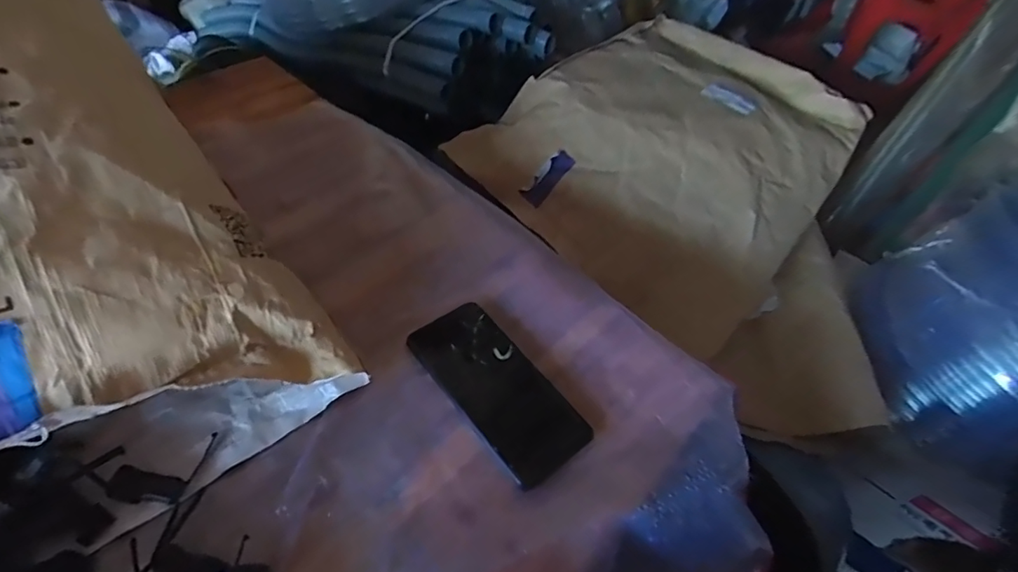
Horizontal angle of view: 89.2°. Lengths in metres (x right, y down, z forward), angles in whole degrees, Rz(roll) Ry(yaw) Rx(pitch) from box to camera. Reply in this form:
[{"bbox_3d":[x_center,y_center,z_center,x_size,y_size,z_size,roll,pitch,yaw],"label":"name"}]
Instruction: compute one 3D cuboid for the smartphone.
[{"bbox_3d":[-0.012,0.081,0.427,0.074,0.008,0.163,-29,57,-27],"label":"smartphone"}]

